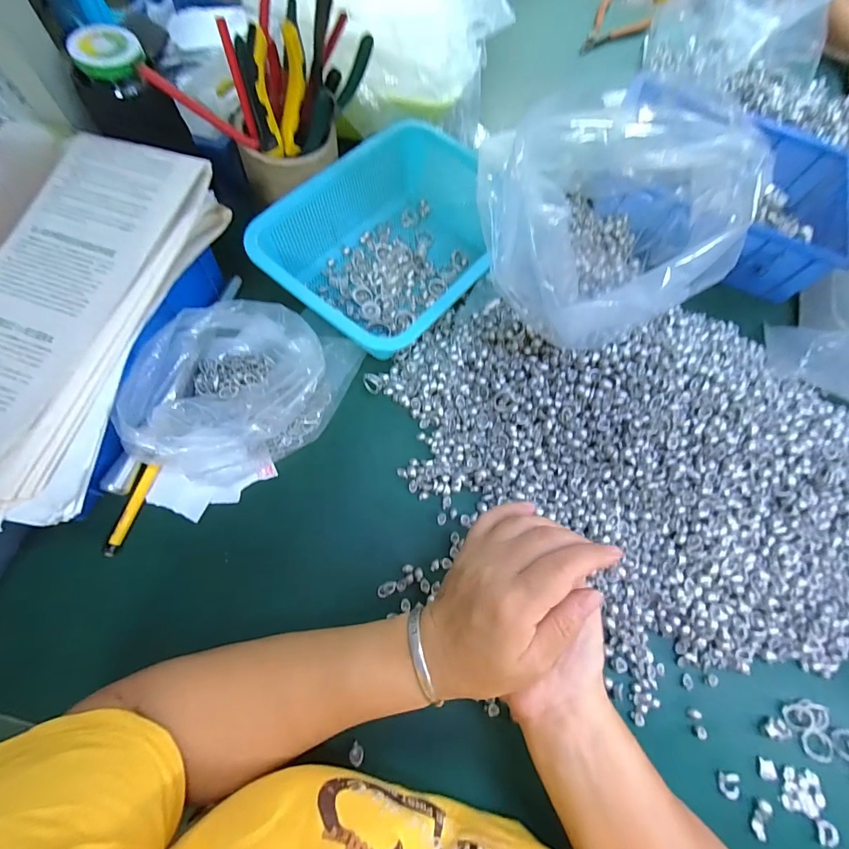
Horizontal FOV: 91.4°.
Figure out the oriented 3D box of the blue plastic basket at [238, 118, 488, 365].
[{"bbox_3d":[-0.031,-0.196,0.440,0.190,0.078,0.258,33,73,11],"label":"blue plastic basket"}]

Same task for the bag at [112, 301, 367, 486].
[{"bbox_3d":[-0.151,-0.031,0.369,0.166,0.091,0.151,-1,70,-1],"label":"bag"}]

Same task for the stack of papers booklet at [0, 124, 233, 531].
[{"bbox_3d":[-0.311,-0.090,0.295,0.233,0.041,0.288,10,68,-2],"label":"stack of papers booklet"}]

